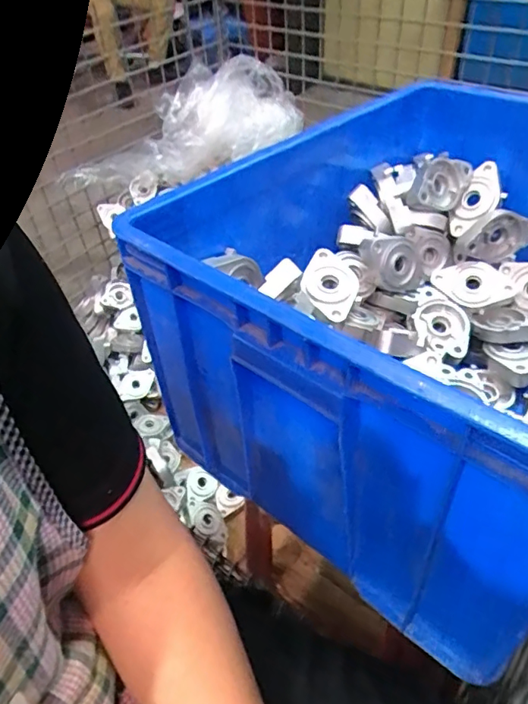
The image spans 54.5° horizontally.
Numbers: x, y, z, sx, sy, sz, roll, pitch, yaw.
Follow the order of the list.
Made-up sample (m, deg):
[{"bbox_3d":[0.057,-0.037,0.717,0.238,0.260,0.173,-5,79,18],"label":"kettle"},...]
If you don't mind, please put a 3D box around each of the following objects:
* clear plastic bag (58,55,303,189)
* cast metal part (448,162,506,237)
[{"bbox_3d":[-0.189,-0.521,1.226,0.558,0.198,0.187,-27,43,-4],"label":"clear plastic bag"},{"bbox_3d":[0.275,-0.196,0.668,0.030,0.096,0.052,9,27,-38],"label":"cast metal part"}]

